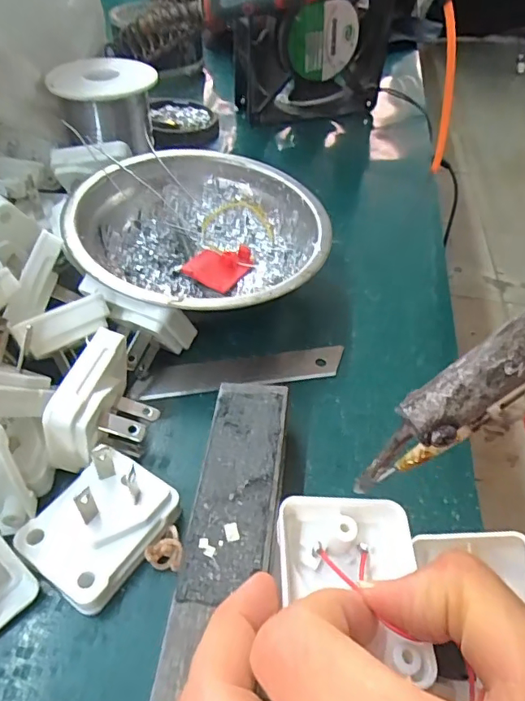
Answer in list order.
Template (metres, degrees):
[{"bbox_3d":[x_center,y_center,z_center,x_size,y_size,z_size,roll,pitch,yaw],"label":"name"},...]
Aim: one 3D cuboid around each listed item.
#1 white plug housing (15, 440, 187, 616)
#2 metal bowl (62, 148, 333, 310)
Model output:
[{"bbox_3d":[-0.056,0.061,0.180,0.039,0.018,0.046,27,49,19],"label":"white plug housing"},{"bbox_3d":[-0.031,-0.054,0.271,0.121,0.043,0.126,0,46,-5],"label":"metal bowl"}]

